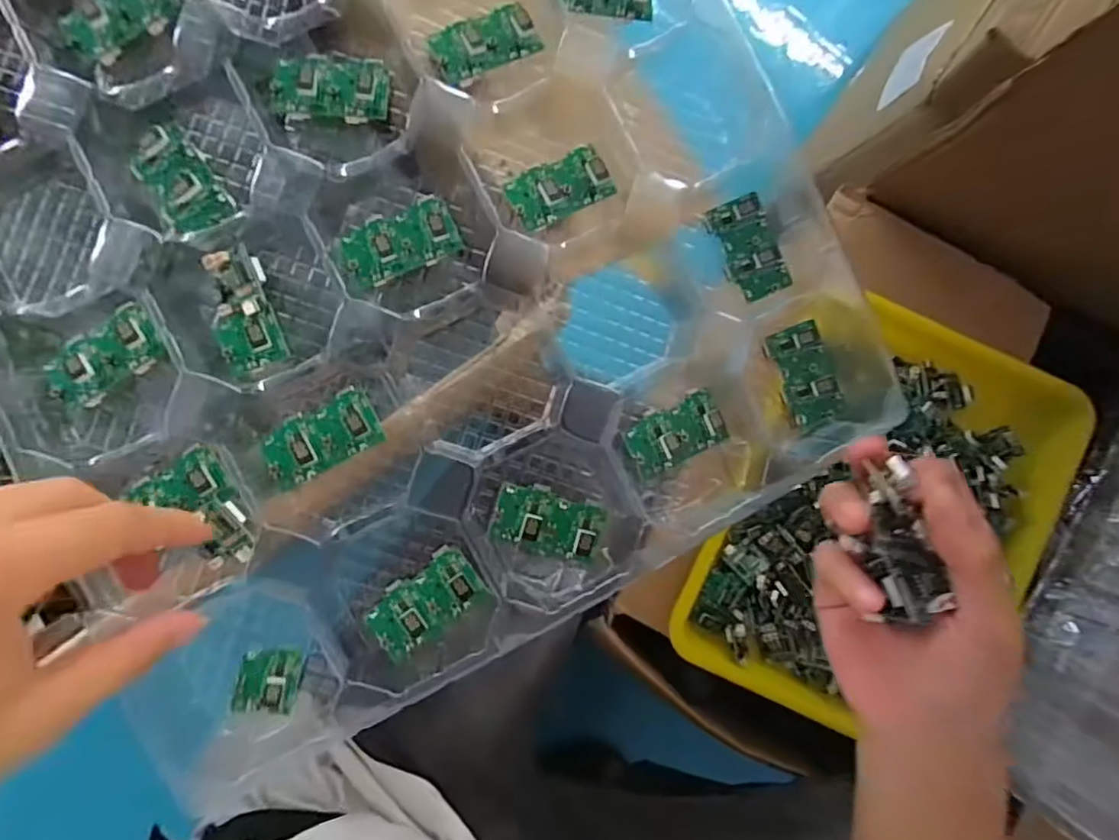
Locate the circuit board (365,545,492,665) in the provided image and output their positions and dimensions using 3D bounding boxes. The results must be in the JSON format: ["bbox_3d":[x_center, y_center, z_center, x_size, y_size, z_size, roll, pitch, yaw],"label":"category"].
[{"bbox_3d":[-0.066,0.094,0.299,0.058,0.015,0.037,-36,94,-8],"label":"circuit board"}]

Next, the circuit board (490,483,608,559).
[{"bbox_3d":[-0.005,0.054,0.308,0.058,0.016,0.033,16,86,-8],"label":"circuit board"}]

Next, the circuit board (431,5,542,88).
[{"bbox_3d":[-0.040,-0.197,0.308,0.056,0.012,0.029,-30,93,-8],"label":"circuit board"}]

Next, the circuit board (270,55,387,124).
[{"bbox_3d":[-0.115,-0.168,0.296,0.057,0.016,0.033,-5,89,-9],"label":"circuit board"}]

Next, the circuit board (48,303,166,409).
[{"bbox_3d":[-0.222,-0.032,0.288,0.054,0.018,0.033,-37,94,-8],"label":"circuit board"}]

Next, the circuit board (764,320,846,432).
[{"bbox_3d":[0.140,-0.026,0.336,0.031,0.015,0.056,-20,91,-9],"label":"circuit board"}]

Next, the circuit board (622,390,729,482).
[{"bbox_3d":[0.064,0.008,0.319,0.055,0.014,0.030,-26,92,-9],"label":"circuit board"}]

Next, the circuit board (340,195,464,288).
[{"bbox_3d":[-0.081,-0.091,0.300,0.058,0.017,0.031,-26,92,-9],"label":"circuit board"}]

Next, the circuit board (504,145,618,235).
[{"bbox_3d":[0.000,-0.122,0.311,0.053,0.017,0.029,-30,93,-8],"label":"circuit board"}]

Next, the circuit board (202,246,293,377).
[{"bbox_3d":[-0.157,-0.053,0.292,0.029,0.012,0.058,-18,91,-9],"label":"circuit board"}]

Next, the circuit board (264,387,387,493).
[{"bbox_3d":[-0.118,0.008,0.294,0.056,0.016,0.030,-28,92,-9],"label":"circuit board"}]

